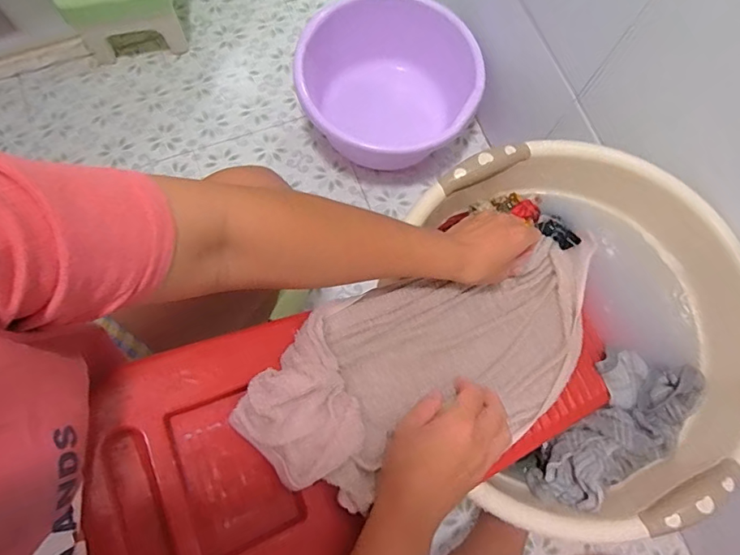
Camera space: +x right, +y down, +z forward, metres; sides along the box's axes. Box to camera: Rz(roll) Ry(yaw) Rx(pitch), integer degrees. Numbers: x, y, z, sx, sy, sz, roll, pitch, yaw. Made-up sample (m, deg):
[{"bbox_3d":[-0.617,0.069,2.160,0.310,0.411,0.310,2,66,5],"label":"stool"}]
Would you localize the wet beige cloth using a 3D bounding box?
[{"bbox_3d":[0.098,0.069,0.464,0.437,0.050,0.160,-15,74,-35],"label":"wet beige cloth"}]

